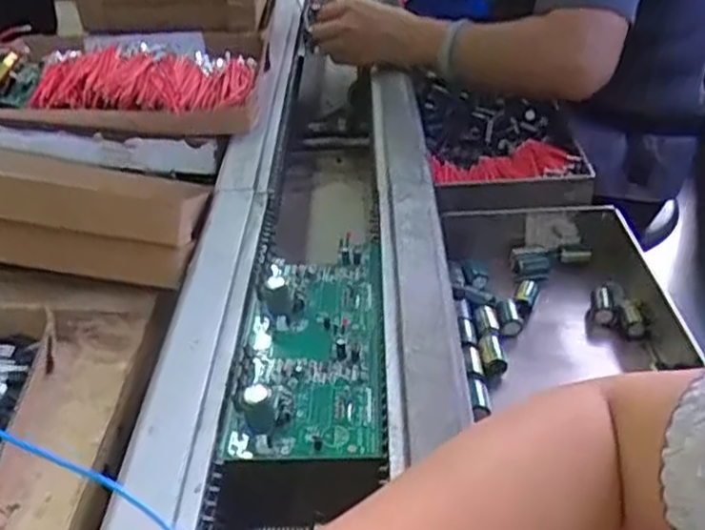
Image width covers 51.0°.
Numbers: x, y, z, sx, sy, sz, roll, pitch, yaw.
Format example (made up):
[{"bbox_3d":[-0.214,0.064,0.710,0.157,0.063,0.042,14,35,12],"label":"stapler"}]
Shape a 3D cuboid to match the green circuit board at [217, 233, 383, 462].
[{"bbox_3d":[-0.027,0.044,0.498,0.091,0.023,0.199,-2,34,4],"label":"green circuit board"}]

